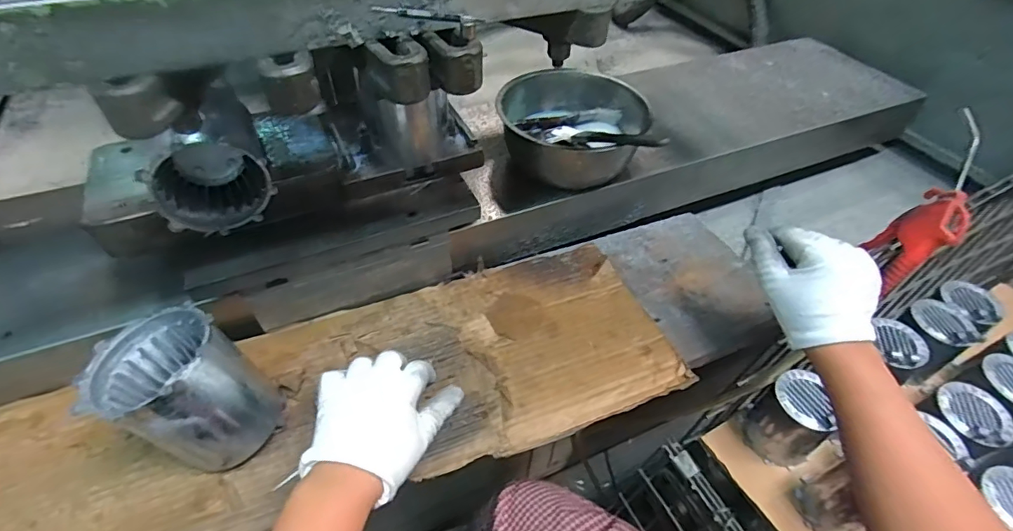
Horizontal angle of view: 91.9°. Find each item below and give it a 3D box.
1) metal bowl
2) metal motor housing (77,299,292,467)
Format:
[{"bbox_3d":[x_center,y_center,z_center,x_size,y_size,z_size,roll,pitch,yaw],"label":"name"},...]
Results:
[{"bbox_3d":[0.081,-0.176,0.629,0.164,0.087,0.161,2,48,-2],"label":"metal bowl"},{"bbox_3d":[-0.261,0.107,0.404,0.112,0.118,0.095,17,49,12],"label":"metal motor housing"}]

